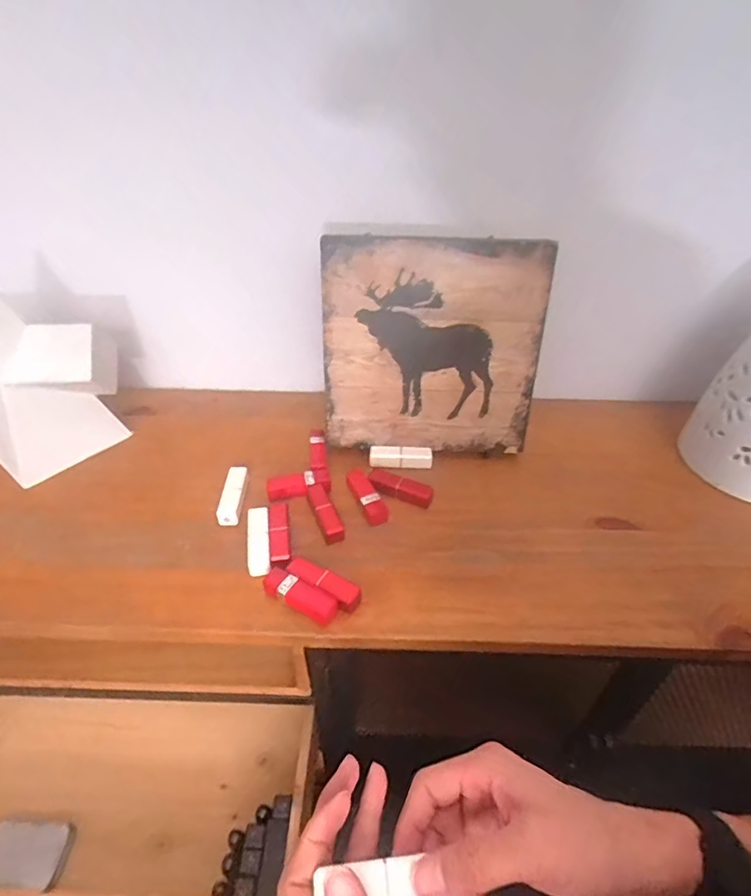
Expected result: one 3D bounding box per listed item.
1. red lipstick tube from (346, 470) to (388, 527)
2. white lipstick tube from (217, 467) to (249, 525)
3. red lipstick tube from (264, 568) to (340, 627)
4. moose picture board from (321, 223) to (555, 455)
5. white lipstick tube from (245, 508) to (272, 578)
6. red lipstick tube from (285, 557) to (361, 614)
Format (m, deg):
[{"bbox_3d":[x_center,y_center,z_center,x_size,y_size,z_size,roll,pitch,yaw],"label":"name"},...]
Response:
[{"bbox_3d":[-0.011,0.055,0.584,0.024,0.020,0.080,-18,44,-22],"label":"red lipstick tube"},{"bbox_3d":[-0.165,0.057,0.581,0.025,0.021,0.081,2,40,-1],"label":"white lipstick tube"},{"bbox_3d":[-0.074,0.140,0.478,0.080,0.024,0.023,21,44,21],"label":"red lipstick tube"},{"bbox_3d":[0.067,-0.115,0.592,0.251,0.260,0.016,1,28,1],"label":"moose picture board"},{"bbox_3d":[-0.125,0.098,0.530,0.024,0.018,0.081,-6,41,-10],"label":"white lipstick tube"},{"bbox_3d":[-0.051,0.133,0.488,0.077,0.024,0.022,22,44,21],"label":"red lipstick tube"}]

